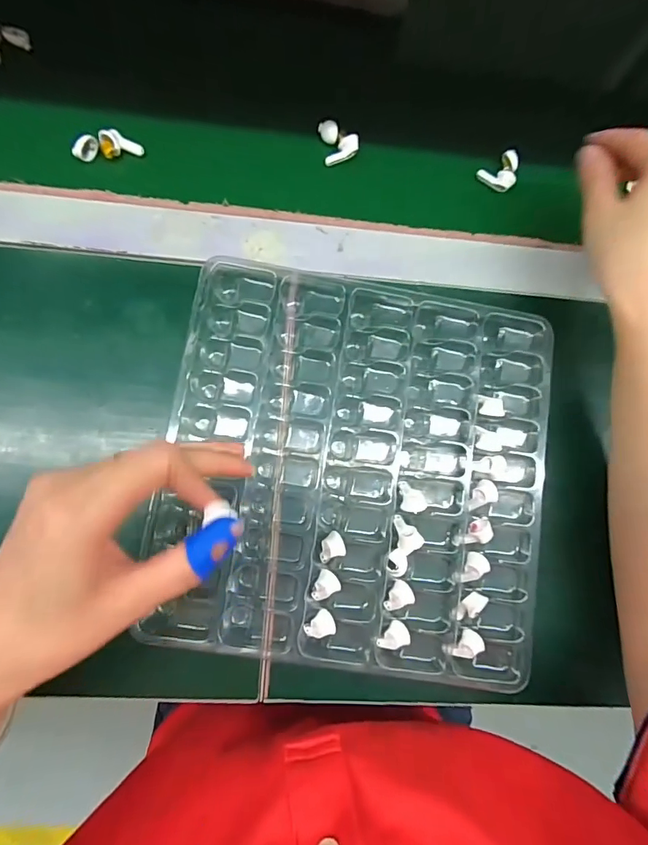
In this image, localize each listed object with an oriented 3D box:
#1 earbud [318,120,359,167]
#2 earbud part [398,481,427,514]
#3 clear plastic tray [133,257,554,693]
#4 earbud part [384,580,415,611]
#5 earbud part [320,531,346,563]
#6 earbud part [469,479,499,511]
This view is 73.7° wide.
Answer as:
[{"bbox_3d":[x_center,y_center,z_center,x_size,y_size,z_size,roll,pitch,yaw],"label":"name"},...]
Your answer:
[{"bbox_3d":[0.013,-0.230,0.355,0.029,0.012,0.031,-10,84,-8],"label":"earbud"},{"bbox_3d":[0.060,0.051,0.293,0.016,0.014,0.019,6,82,-6],"label":"earbud part"},{"bbox_3d":[0.022,0.032,0.297,0.256,0.031,0.273,10,82,-5],"label":"clear plastic tray"},{"bbox_3d":[0.049,0.114,0.280,0.015,0.006,0.020,36,80,-1],"label":"earbud part"},{"bbox_3d":[0.004,0.080,0.278,0.017,0.007,0.017,-16,82,-8],"label":"earbud part"},{"bbox_3d":[0.109,0.050,0.298,0.013,0.017,0.021,5,82,-6],"label":"earbud part"}]

